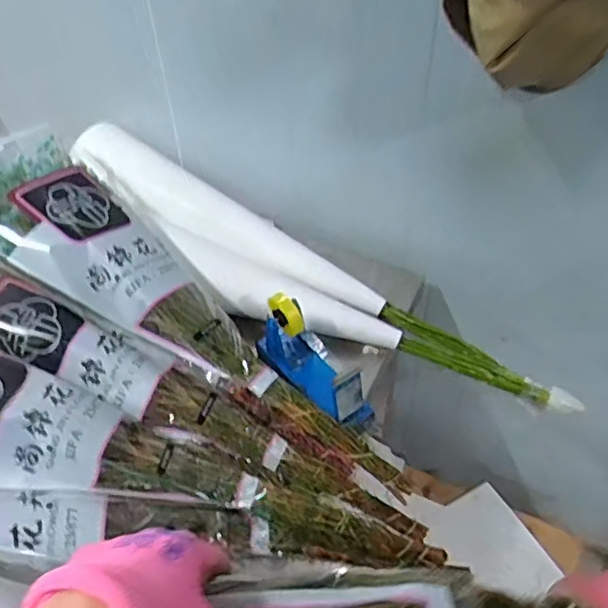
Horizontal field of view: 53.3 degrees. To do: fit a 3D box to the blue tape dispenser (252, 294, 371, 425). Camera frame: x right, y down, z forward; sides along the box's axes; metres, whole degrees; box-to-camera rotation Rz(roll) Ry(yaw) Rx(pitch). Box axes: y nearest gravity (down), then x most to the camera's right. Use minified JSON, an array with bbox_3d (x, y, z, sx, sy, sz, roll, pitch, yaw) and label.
[{"bbox_3d":[0.006,0.080,0.820,0.060,0.127,0.202,-32,53,-24],"label":"blue tape dispenser"}]

